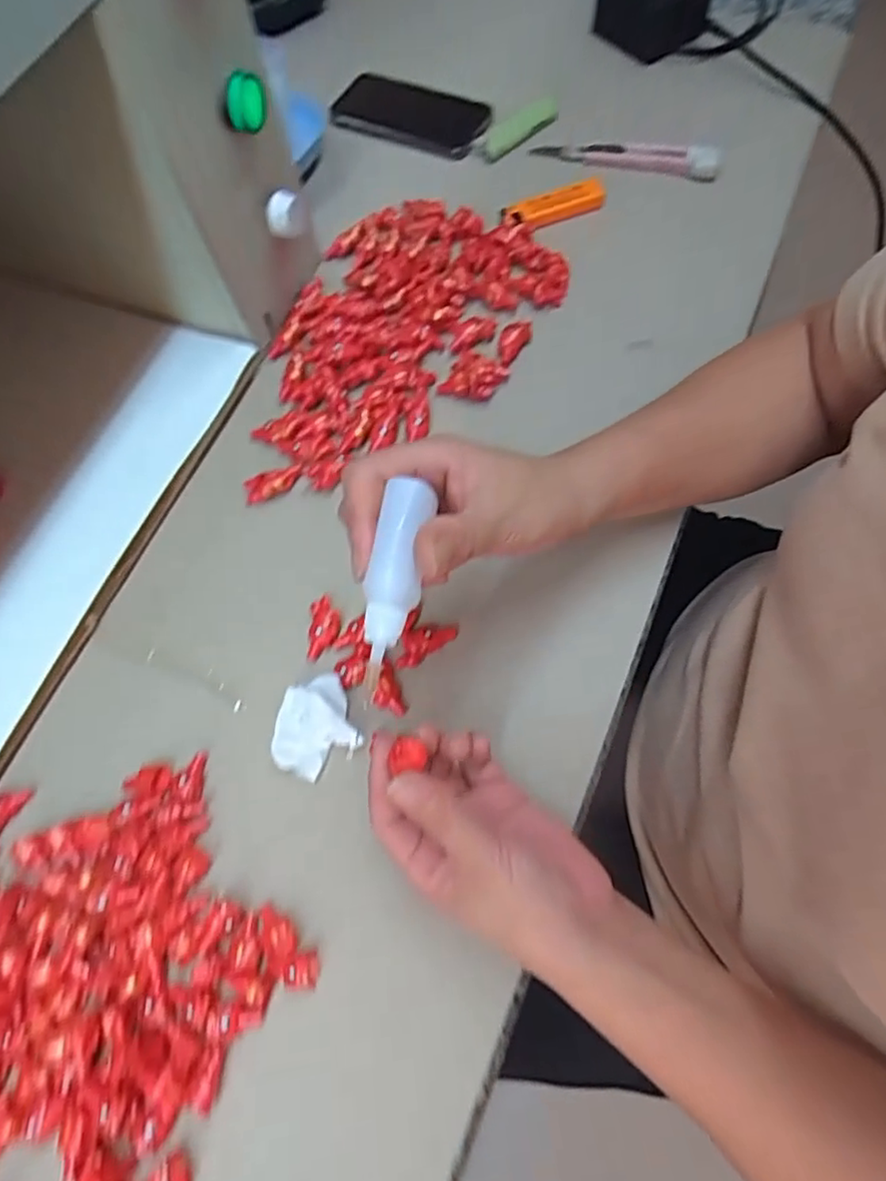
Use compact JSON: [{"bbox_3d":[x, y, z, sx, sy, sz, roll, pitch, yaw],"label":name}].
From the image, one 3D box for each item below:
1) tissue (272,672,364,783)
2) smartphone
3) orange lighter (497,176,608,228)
[{"bbox_3d":[-0.074,0.076,0.356,0.047,0.009,0.050,-24,68,-5],"label":"tissue"},{"bbox_3d":[-0.029,-0.419,0.557,0.132,0.008,0.069,22,72,13],"label":"smartphone"},{"bbox_3d":[0.086,-0.298,0.494,0.082,0.017,0.017,-21,68,-4],"label":"orange lighter"}]

